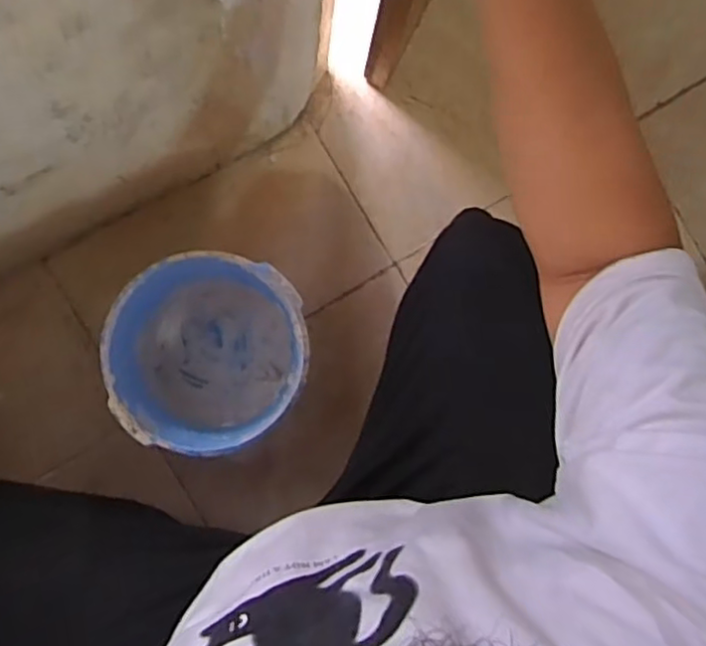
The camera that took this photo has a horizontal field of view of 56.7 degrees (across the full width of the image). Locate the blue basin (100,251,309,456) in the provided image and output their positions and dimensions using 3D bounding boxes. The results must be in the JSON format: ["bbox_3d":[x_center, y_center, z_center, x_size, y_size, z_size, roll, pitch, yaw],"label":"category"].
[{"bbox_3d":[-0.163,0.037,0.783,0.205,0.203,0.204,0,87,-5],"label":"blue basin"}]

